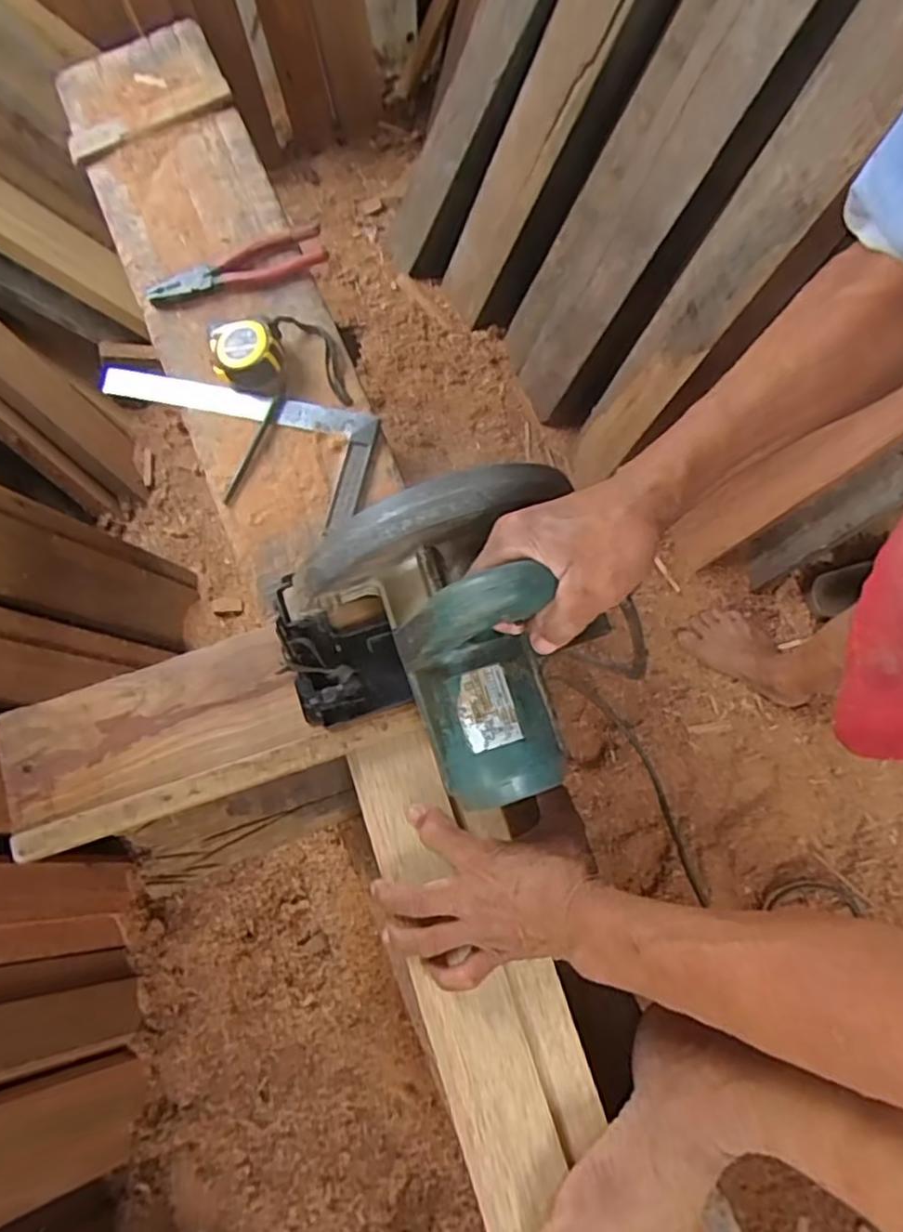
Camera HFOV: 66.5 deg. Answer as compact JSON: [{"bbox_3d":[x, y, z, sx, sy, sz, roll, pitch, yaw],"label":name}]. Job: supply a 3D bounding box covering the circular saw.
[{"bbox_3d":[-0.014,0.029,0.461,0.199,0.161,0.197,-14,78,-3],"label":"circular saw"}]

